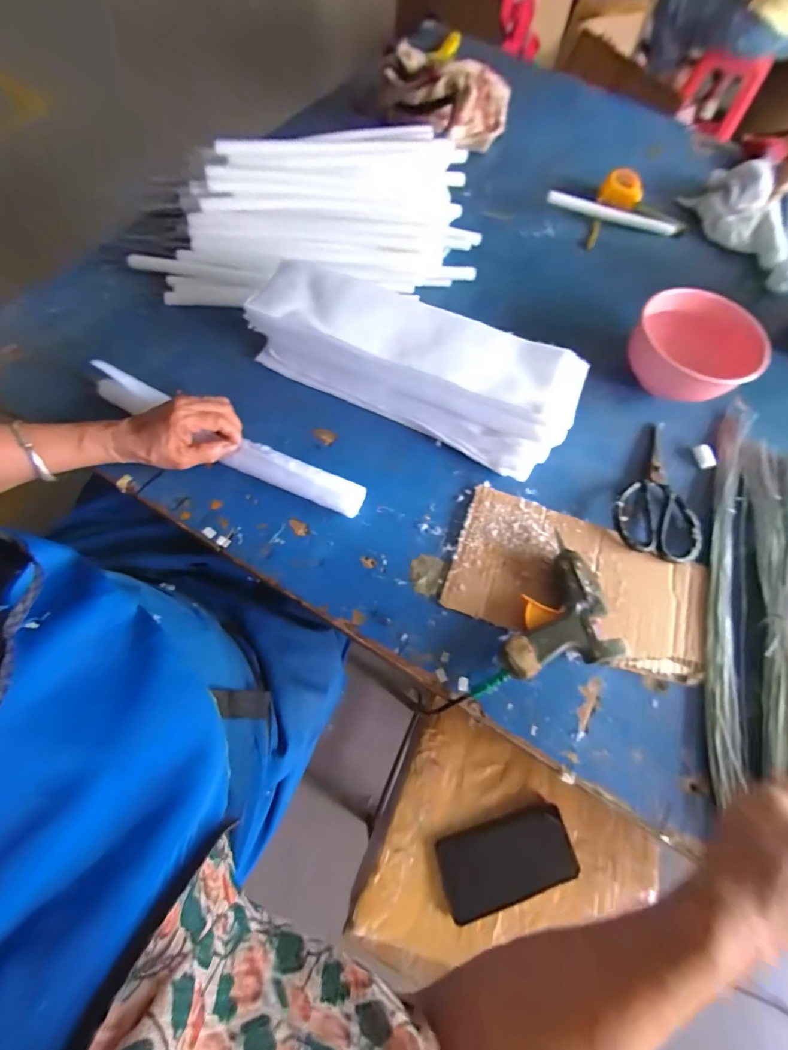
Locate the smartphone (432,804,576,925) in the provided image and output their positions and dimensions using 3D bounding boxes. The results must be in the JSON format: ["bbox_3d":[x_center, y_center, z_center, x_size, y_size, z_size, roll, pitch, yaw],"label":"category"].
[{"bbox_3d":[0.142,0.418,0.491,0.169,0.007,0.076,-11,55,-9],"label":"smartphone"}]

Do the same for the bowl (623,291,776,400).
[{"bbox_3d":[0.376,-0.221,0.505,0.142,0.076,0.125,41,72,13],"label":"bowl"}]

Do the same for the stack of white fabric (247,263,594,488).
[{"bbox_3d":[0.017,-0.183,0.456,0.367,0.108,0.107,23,69,7],"label":"stack of white fabric"}]

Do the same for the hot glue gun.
[{"bbox_3d":[0.145,0.079,0.389,0.115,0.036,0.129,-14,69,-8],"label":"hot glue gun"}]

